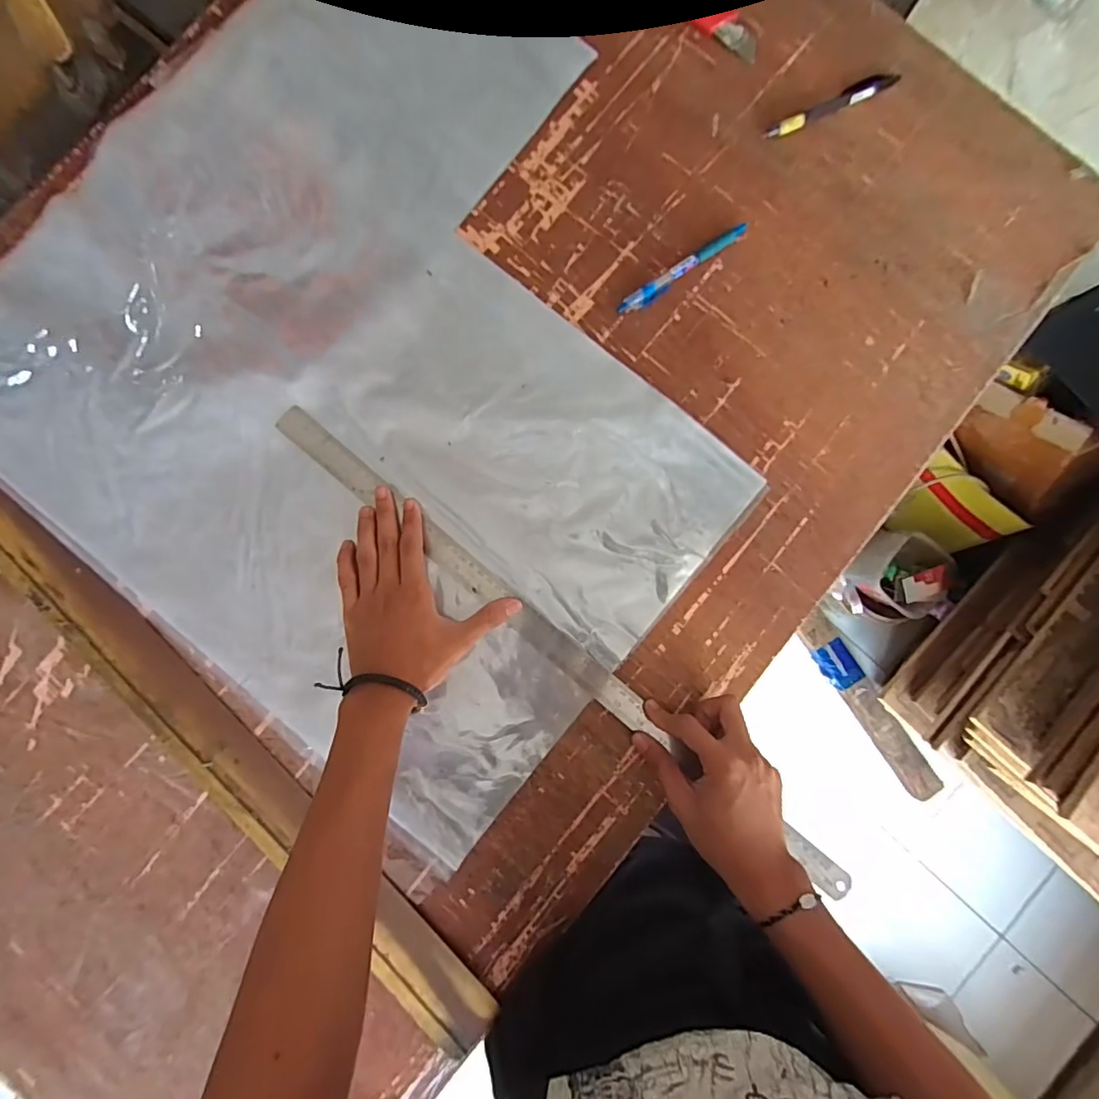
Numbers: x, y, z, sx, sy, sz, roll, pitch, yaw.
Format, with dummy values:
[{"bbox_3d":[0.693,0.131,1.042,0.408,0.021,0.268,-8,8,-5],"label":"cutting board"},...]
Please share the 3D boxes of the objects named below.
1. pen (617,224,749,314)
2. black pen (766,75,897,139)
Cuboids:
[{"bbox_3d":[0.123,-0.254,0.477,0.138,0.009,0.015,-34,87,-3],"label":"pen"},{"bbox_3d":[0.263,-0.413,0.486,0.137,0.009,0.017,-27,87,-3],"label":"black pen"}]

